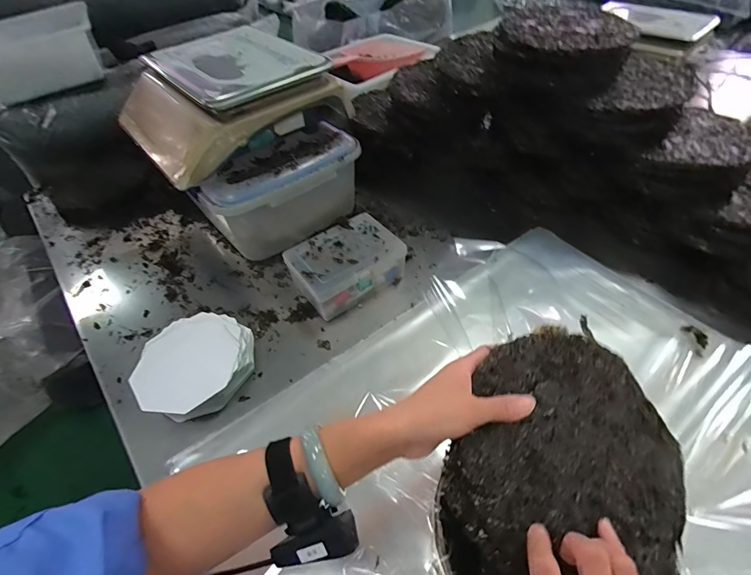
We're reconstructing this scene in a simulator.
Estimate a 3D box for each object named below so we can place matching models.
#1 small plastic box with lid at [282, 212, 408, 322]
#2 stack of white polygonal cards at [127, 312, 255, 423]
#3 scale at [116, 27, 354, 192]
[{"bbox_3d":[-0.052,-0.040,0.674,0.177,0.079,0.125,-30,53,-20],"label":"small plastic box with lid"},{"bbox_3d":[-0.266,0.113,0.566,0.150,0.060,0.163,13,51,16],"label":"stack of white polygonal cards"},{"bbox_3d":[-0.287,-0.360,0.713,0.329,0.108,0.343,-36,55,-24],"label":"scale"}]

